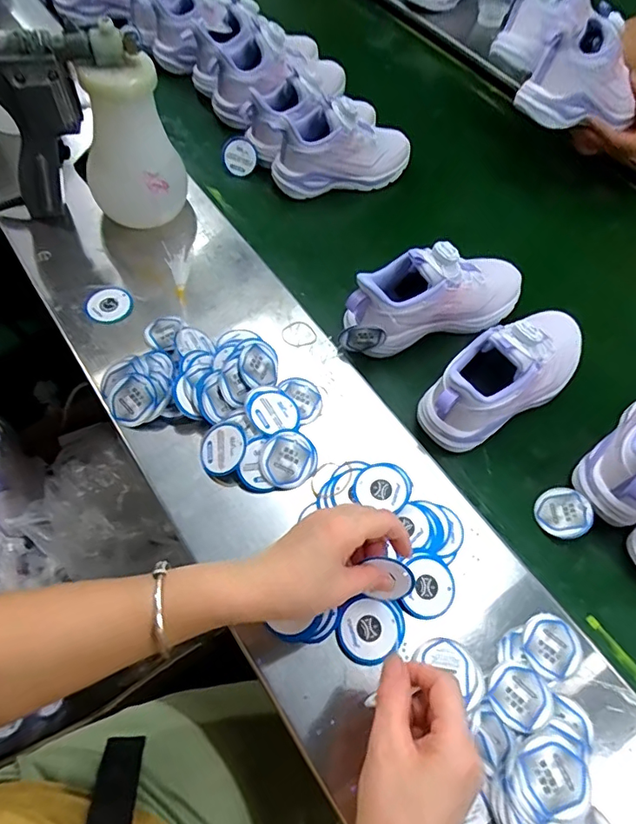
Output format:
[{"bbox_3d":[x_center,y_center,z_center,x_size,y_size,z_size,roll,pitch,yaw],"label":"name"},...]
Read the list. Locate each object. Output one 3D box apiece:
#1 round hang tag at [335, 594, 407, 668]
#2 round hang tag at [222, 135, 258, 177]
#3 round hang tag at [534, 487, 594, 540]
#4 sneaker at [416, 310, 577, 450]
[{"bbox_3d":[0.042,0.174,0.409,0.055,0.005,0.047,-32,67,-20],"label":"round hang tag"},{"bbox_3d":[-0.108,-0.350,0.704,0.046,0.047,0.008,-31,39,8],"label":"round hang tag"},{"bbox_3d":[0.237,0.097,0.494,0.048,0.005,0.049,-12,56,17],"label":"round hang tag"},{"bbox_3d":[0.199,-0.041,0.520,0.215,0.110,0.078,-28,66,-18],"label":"sneaker"}]

